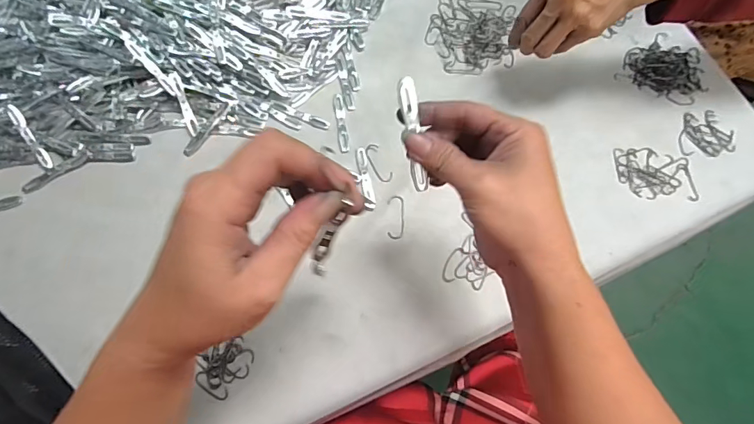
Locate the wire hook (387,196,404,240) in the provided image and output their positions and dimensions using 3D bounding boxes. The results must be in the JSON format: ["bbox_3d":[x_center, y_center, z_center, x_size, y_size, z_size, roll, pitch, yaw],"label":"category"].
[{"bbox_3d":[0.019,0.005,0.443,0.017,0.004,0.044,1,70,-2],"label":"wire hook"}]

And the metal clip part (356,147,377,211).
[{"bbox_3d":[-0.011,-0.035,0.454,0.011,0.004,0.069,-9,70,-5],"label":"metal clip part"}]

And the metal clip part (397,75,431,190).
[{"bbox_3d":[0.023,-0.047,0.276,0.012,0.008,0.071,-9,105,-5],"label":"metal clip part"}]

